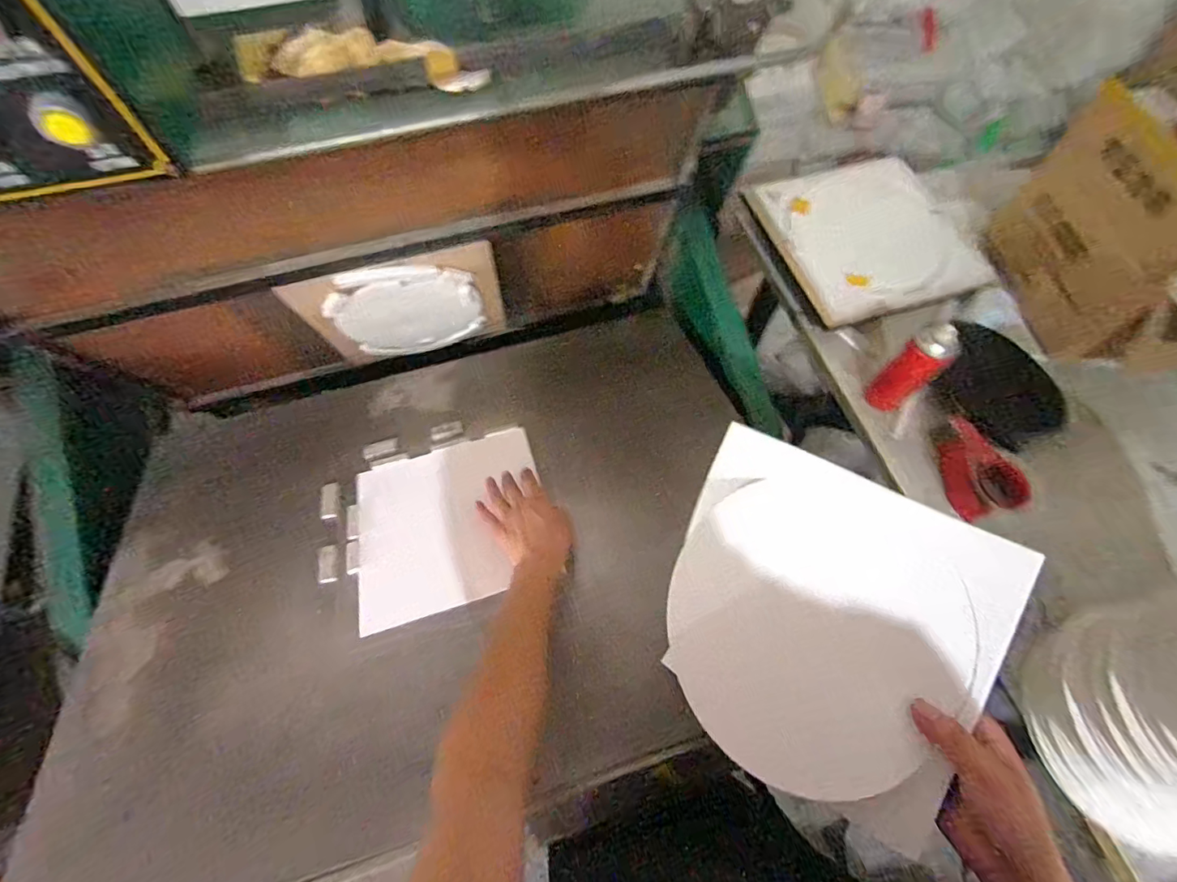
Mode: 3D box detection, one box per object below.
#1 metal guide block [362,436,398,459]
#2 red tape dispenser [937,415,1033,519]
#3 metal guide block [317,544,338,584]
[{"bbox_3d":[-0.338,0.012,0.805,0.055,0.008,0.031,-17,65,-9],"label":"metal guide block"},{"bbox_3d":[0.626,0.038,0.803,0.098,0.056,0.154,-12,64,-6],"label":"red tape dispenser"},{"bbox_3d":[-0.353,0.167,0.672,0.024,0.004,0.057,-21,52,-10],"label":"metal guide block"}]

